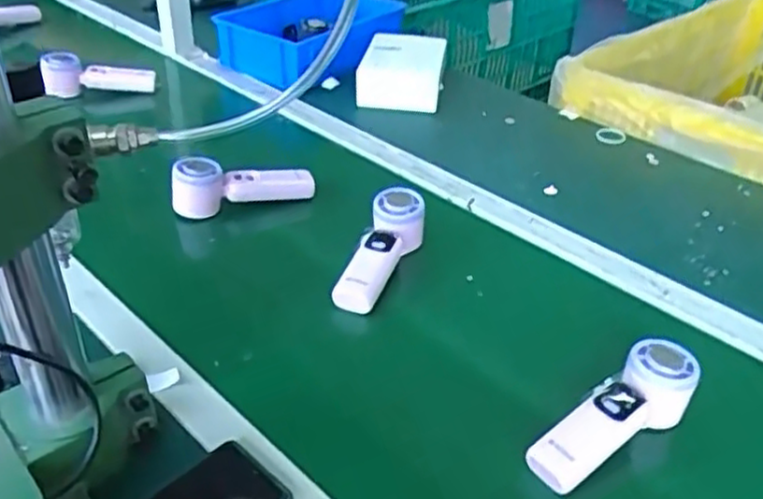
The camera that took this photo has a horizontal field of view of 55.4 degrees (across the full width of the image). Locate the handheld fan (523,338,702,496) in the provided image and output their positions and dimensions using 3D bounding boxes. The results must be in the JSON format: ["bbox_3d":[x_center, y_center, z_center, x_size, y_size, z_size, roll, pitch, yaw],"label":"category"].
[{"bbox_3d":[0.188,0.136,0.584,0.167,0.034,0.052,-31,46,-21],"label":"handheld fan"}]

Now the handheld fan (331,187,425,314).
[{"bbox_3d":[-0.003,0.004,0.761,0.050,0.046,0.156,17,54,19],"label":"handheld fan"}]

